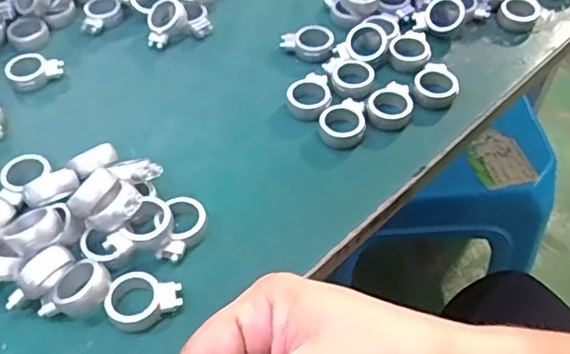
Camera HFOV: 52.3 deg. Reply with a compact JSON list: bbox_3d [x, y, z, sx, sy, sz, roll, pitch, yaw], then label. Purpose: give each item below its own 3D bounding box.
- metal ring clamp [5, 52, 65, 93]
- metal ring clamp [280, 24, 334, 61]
[{"bbox_3d":[-0.157,-0.066,0.365,0.032,0.013,0.022,-4,52,-1],"label":"metal ring clamp"},{"bbox_3d":[0.015,-0.085,0.374,0.033,0.010,0.027,-6,52,-4],"label":"metal ring clamp"}]

